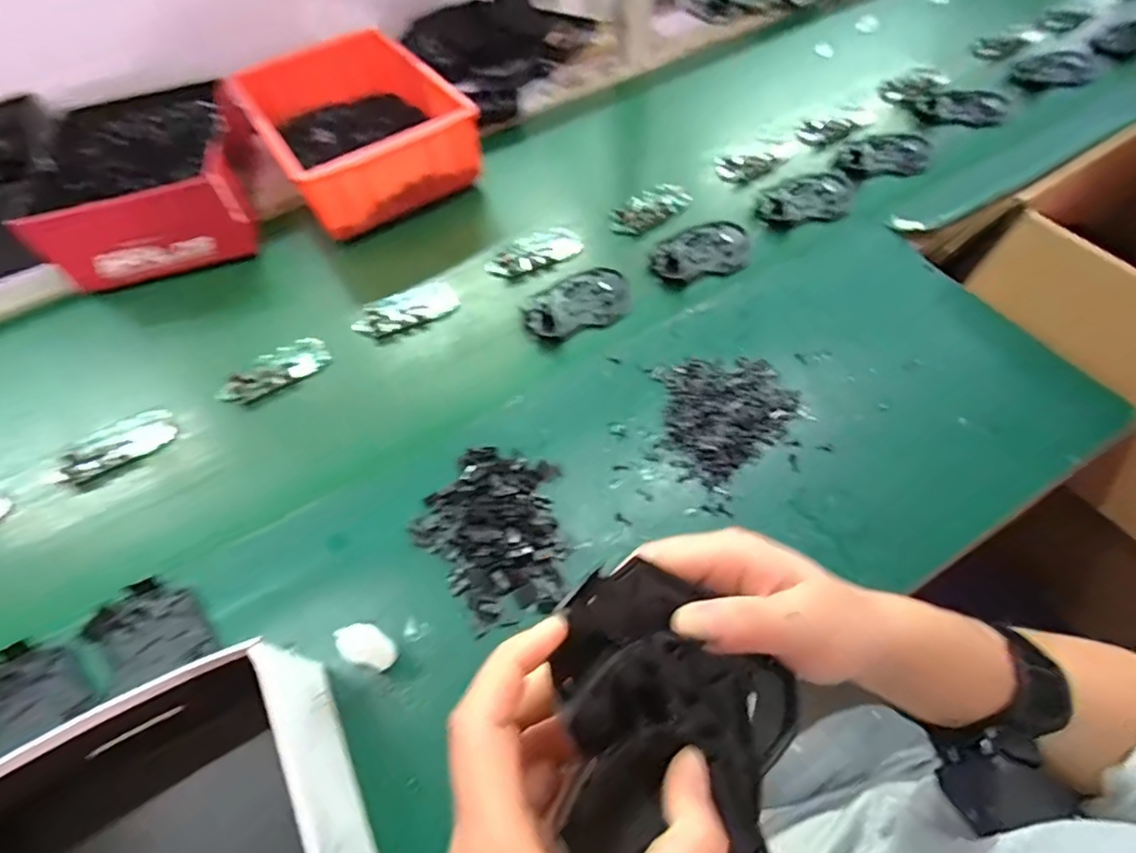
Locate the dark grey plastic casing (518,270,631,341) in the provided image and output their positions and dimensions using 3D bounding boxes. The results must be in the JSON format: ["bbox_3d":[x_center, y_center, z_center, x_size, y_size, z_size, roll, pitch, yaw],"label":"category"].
[{"bbox_3d":[0.009,-0.125,0.565,0.112,0.010,0.075,-20,61,-10],"label":"dark grey plastic casing"}]

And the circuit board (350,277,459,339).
[{"bbox_3d":[-0.165,-0.119,0.571,0.102,0.004,0.050,-23,61,-11],"label":"circuit board"}]

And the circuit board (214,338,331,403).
[{"bbox_3d":[-0.280,-0.053,0.535,0.101,0.010,0.040,-33,63,-16],"label":"circuit board"}]

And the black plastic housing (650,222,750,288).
[{"bbox_3d":[0.139,-0.187,0.596,0.110,0.017,0.078,-19,60,-9],"label":"black plastic housing"}]

